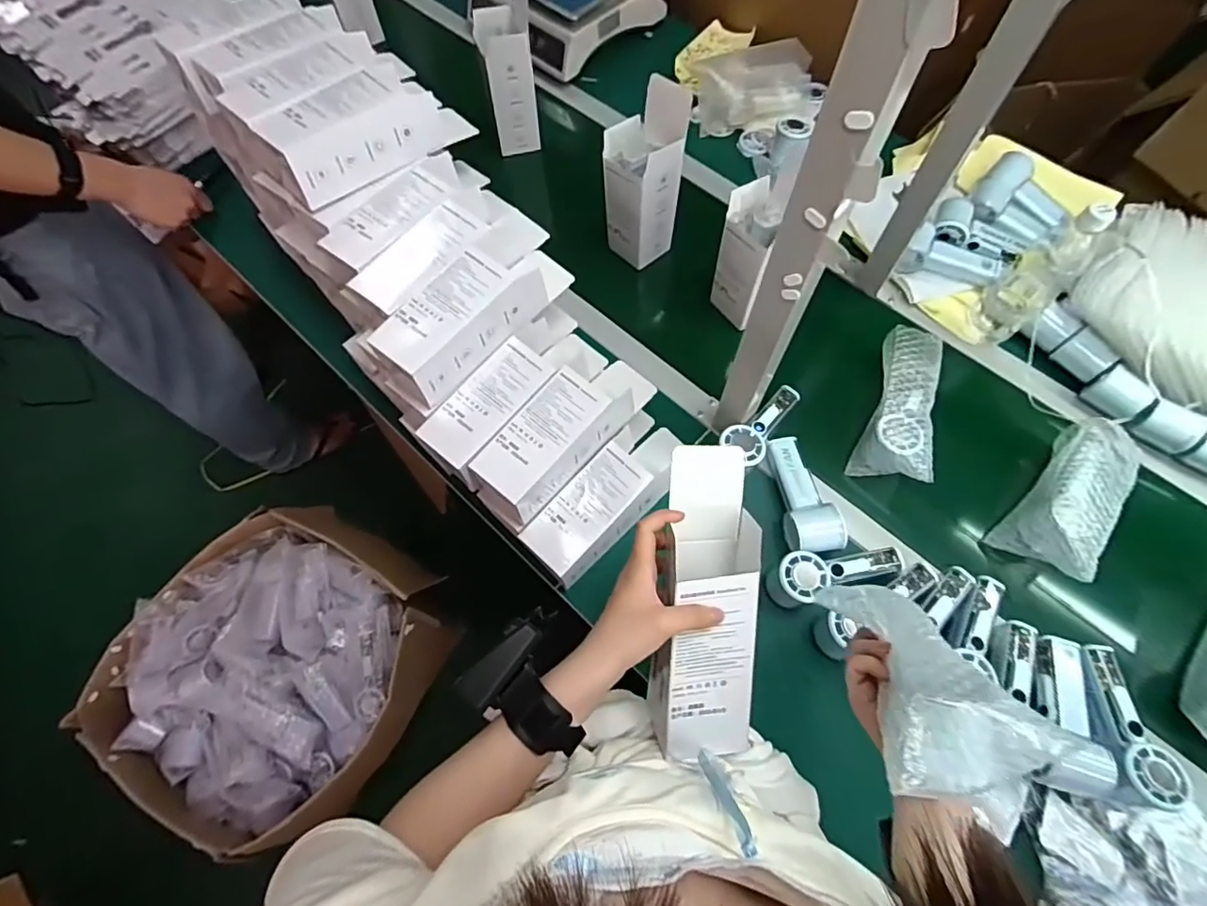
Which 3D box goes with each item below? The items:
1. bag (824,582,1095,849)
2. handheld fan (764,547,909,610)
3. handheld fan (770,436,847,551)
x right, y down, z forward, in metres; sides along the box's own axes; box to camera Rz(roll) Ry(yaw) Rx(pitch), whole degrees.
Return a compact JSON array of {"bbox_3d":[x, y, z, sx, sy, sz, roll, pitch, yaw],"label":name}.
[{"bbox_3d":[0.209,0.151,0.401,0.083,0.051,0.186,-7,23,-2],"label":"bag"},{"bbox_3d":[0.273,0.137,0.665,0.156,0.059,0.057,-16,67,-6],"label":"handheld fan"},{"bbox_3d":[0.247,0.050,0.712,0.058,0.046,0.164,-9,54,-3],"label":"handheld fan"}]

